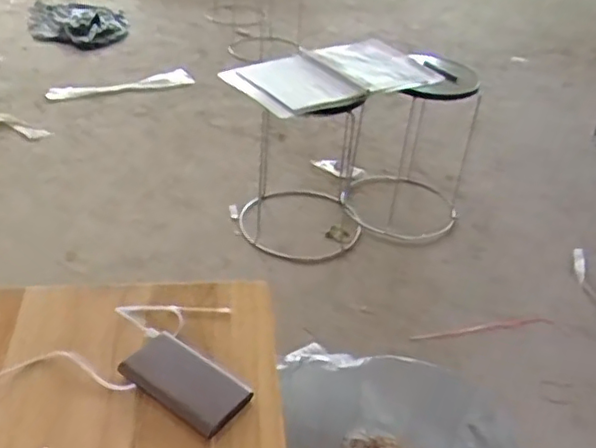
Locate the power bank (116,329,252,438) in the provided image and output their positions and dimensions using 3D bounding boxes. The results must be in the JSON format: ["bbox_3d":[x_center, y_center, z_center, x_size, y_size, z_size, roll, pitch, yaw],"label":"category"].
[{"bbox_3d":[-0.114,0.161,0.643,0.128,0.014,0.071,25,39,28],"label":"power bank"}]

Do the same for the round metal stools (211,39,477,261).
[{"bbox_3d":[0.176,-0.238,1.822,0.728,0.500,0.489,-17,39,-28],"label":"round metal stools"}]

